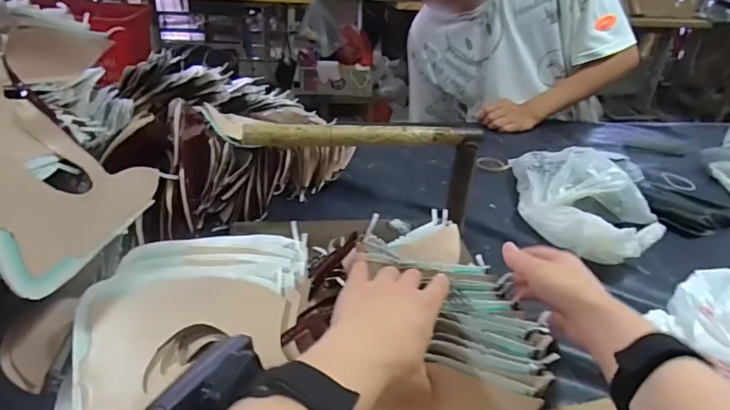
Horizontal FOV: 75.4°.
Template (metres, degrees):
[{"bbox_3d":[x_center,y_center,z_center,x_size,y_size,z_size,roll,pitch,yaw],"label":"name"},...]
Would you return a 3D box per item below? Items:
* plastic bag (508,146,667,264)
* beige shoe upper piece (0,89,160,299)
[{"bbox_3d":[0.313,0.001,0.684,0.172,0.084,0.268,11,31,10],"label":"plastic bag"},{"bbox_3d":[-0.275,-0.011,0.394,0.044,0.201,0.168,-20,51,21],"label":"beige shoe upper piece"}]

